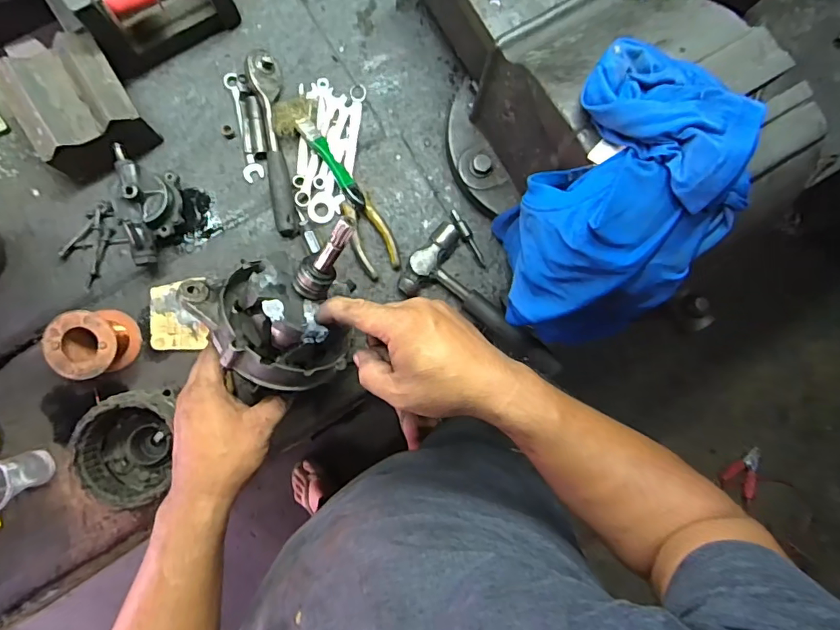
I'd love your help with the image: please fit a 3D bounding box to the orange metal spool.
[{"bbox_3d":[-0.404,0.036,0.590,0.074,0.070,0.079,0,85,-4],"label":"orange metal spool"}]

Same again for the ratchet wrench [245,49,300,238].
[{"bbox_3d":[-0.198,-0.228,0.637,0.043,0.036,0.245,-7,86,-5],"label":"ratchet wrench"}]

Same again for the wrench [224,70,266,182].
[{"bbox_3d":[-0.243,-0.255,0.647,0.028,0.014,0.150,-17,87,-5],"label":"wrench"}]

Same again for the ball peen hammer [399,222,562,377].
[{"bbox_3d":[0.098,-0.018,0.641,0.243,0.036,0.117,35,84,-1],"label":"ball peen hammer"}]

